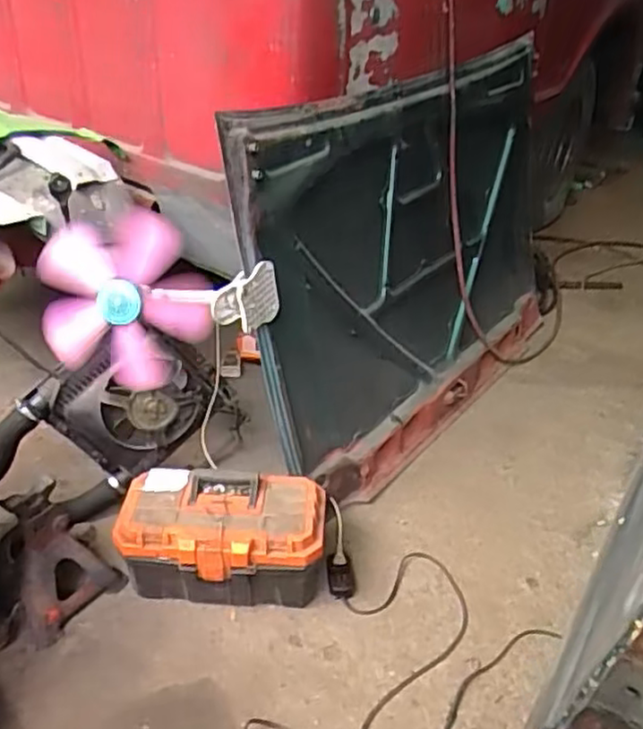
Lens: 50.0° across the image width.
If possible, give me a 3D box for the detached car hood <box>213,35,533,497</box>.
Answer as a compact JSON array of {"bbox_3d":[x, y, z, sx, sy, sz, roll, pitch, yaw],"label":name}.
[{"bbox_3d":[0.272,-0.287,1.766,0.119,0.859,1.302,9,31,38],"label":"detached car hood"}]

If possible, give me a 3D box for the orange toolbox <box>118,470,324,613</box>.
[{"bbox_3d":[-0.192,0.354,1.371,0.379,0.207,0.197,4,35,4],"label":"orange toolbox"}]

